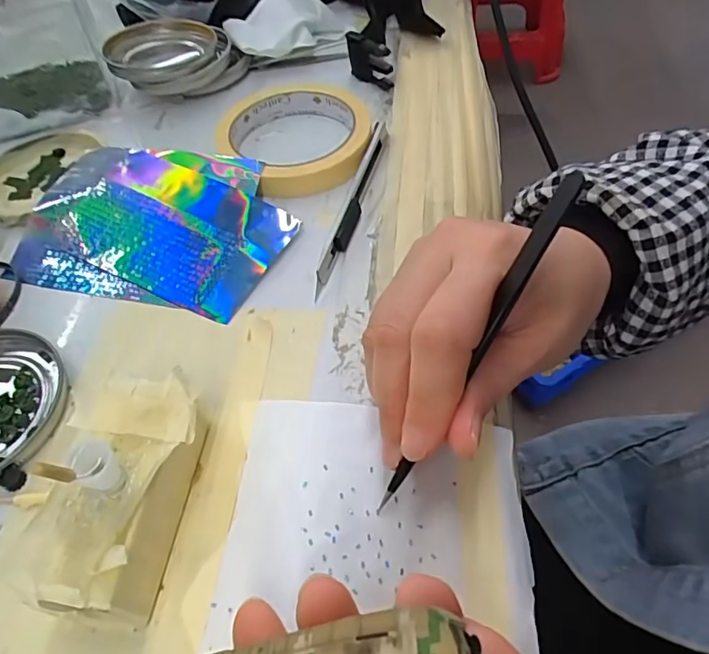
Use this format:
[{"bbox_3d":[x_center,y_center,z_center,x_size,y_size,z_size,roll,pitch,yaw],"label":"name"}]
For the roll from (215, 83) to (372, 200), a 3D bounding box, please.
[{"bbox_3d":[-0.037,-0.121,0.330,0.094,0.015,0.093,-2,54,3],"label":"roll"}]

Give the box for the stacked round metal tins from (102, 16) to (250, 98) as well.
[{"bbox_3d":[-0.130,-0.198,0.385,0.095,0.027,0.075,-10,54,-3],"label":"stacked round metal tins"}]

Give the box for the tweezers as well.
[{"bbox_3d":[0.038,0.012,0.174,0.008,0.131,0.016,36,22,26],"label":"tweezers"}]

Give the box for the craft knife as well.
[{"bbox_3d":[0.001,-0.071,0.296,0.009,0.012,0.134,11,56,12],"label":"craft knife"}]

